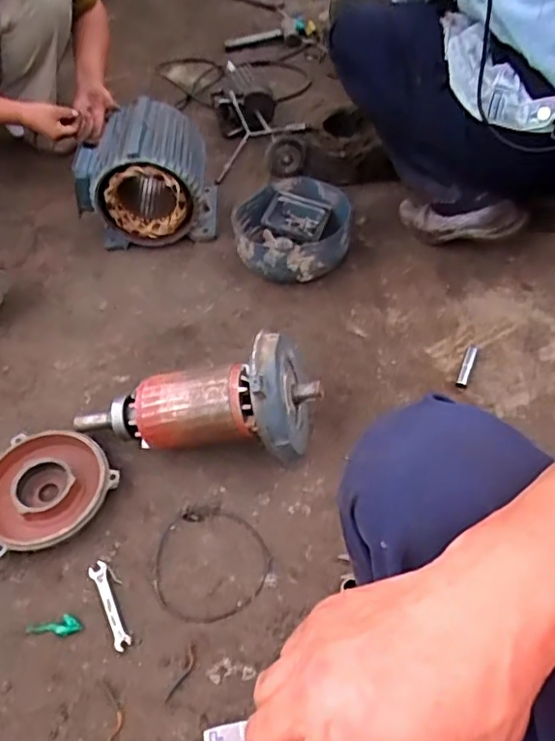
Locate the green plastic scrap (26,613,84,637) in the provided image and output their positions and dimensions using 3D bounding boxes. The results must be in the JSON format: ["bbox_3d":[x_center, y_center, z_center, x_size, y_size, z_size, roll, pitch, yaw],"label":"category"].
[{"bbox_3d":[-0.276,0.316,0.739,0.066,0.008,0.026,3,50,5],"label":"green plastic scrap"}]

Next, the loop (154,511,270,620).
[{"bbox_3d":[-0.086,0.252,0.779,0.155,0.010,0.149,6,50,7],"label":"loop"}]

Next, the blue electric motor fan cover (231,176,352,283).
[{"bbox_3d":[0.026,-0.260,1.130,0.221,0.093,0.214,4,50,6],"label":"blue electric motor fan cover"}]

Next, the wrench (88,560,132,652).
[{"bbox_3d":[-0.214,0.298,0.754,0.022,0.007,0.117,-23,52,-17],"label":"wrench"}]

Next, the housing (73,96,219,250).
[{"bbox_3d":[-0.257,-0.383,1.160,0.264,0.198,0.186,-4,49,-1],"label":"housing"}]

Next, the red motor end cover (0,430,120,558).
[{"bbox_3d":[-0.337,0.170,0.848,0.168,0.043,0.182,32,57,26],"label":"red motor end cover"}]

